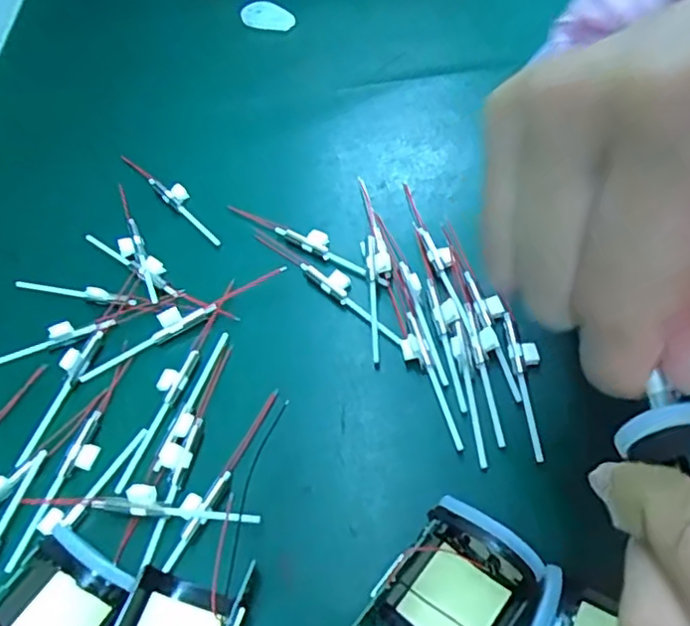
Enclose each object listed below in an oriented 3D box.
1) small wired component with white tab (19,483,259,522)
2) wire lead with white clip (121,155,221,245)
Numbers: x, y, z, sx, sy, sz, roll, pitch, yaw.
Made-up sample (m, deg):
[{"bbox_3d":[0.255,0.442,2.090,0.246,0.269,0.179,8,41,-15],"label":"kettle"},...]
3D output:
[{"bbox_3d":[-0.070,0.064,0.215,0.085,0.009,0.009,3,56,9],"label":"small wired component with white tab"},{"bbox_3d":[-0.085,-0.059,0.307,0.010,0.007,0.084,-40,60,-19],"label":"wire lead with white clip"}]

